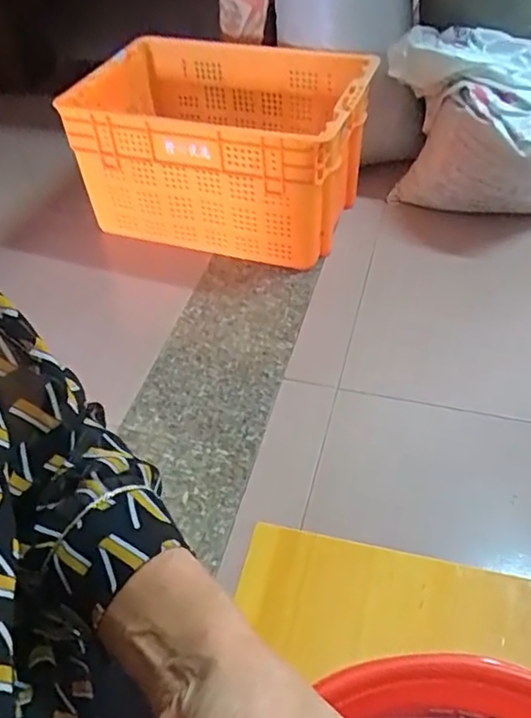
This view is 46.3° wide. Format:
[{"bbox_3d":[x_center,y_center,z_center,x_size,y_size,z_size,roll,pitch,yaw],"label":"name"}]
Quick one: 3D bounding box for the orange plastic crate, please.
[{"bbox_3d":[-0.098,-0.460,1.396,0.591,0.340,0.389,16,50,17],"label":"orange plastic crate"}]

